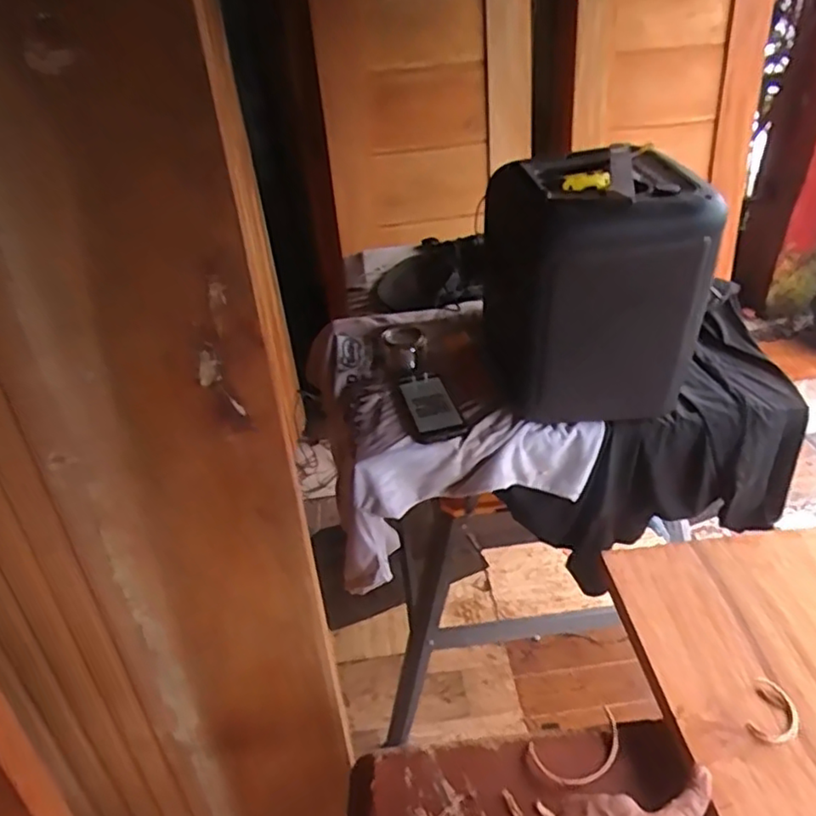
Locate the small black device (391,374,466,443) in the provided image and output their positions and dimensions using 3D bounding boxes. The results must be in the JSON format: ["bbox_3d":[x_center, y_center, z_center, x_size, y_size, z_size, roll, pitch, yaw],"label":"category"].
[{"bbox_3d":[0.030,-0.008,0.983,0.086,0.019,0.177,-11,38,-10],"label":"small black device"}]

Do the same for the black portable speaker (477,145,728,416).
[{"bbox_3d":[0.252,-0.184,0.904,0.243,0.318,0.286,-4,37,-1],"label":"black portable speaker"}]

